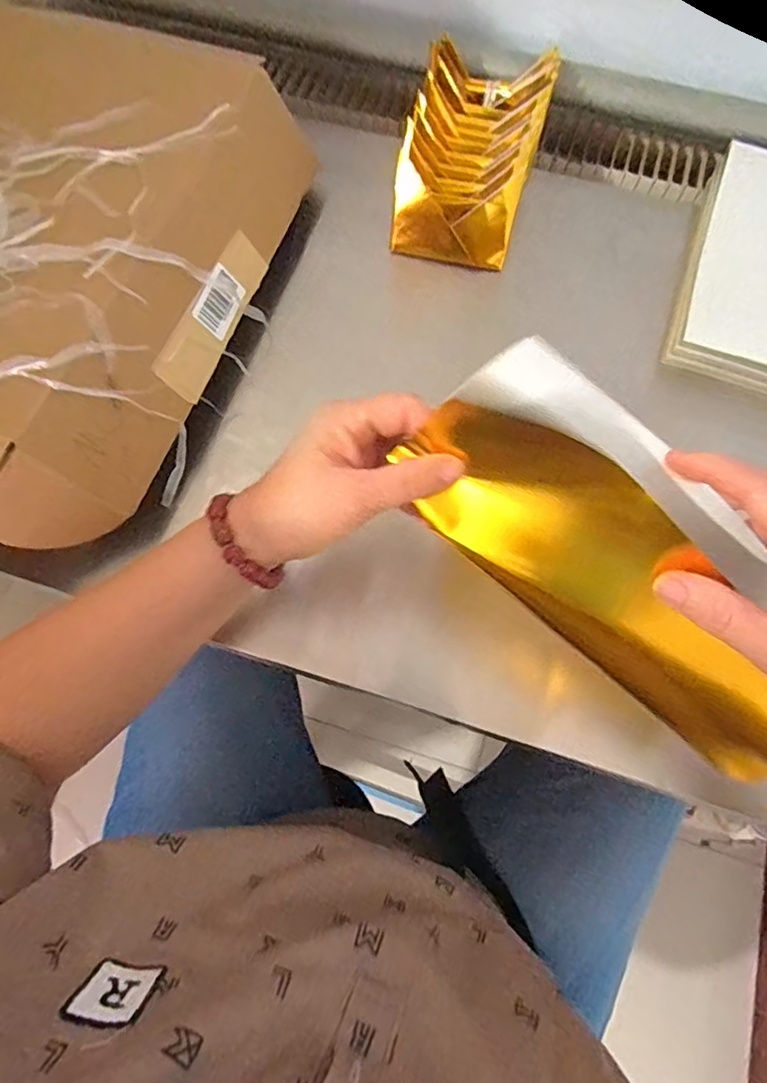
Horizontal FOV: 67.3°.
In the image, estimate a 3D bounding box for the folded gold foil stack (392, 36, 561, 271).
[{"bbox_3d":[0.074,-0.321,0.491,0.102,0.078,0.166,15,71,5],"label":"folded gold foil stack"}]

